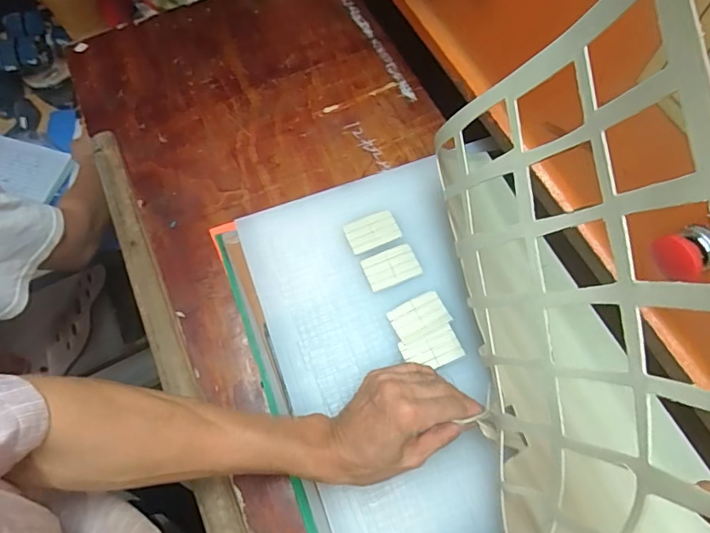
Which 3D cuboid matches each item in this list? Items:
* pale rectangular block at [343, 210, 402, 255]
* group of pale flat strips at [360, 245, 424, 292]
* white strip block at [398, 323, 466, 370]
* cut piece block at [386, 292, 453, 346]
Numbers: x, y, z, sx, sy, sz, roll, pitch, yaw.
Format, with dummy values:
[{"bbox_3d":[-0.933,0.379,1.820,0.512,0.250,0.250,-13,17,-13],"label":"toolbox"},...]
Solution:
[{"bbox_3d":[0.020,-0.040,0.540,0.058,0.004,0.038,-21,69,-7],"label":"pale rectangular block"},{"bbox_3d":[0.040,0.001,0.525,0.058,0.004,0.041,-20,69,-6],"label":"group of pale flat strips"},{"bbox_3d":[0.078,0.086,0.488,0.058,0.004,0.037,-21,69,-7],"label":"white strip block"},{"bbox_3d":[0.068,0.053,0.501,0.058,0.004,0.040,-24,69,-8],"label":"cut piece block"}]

